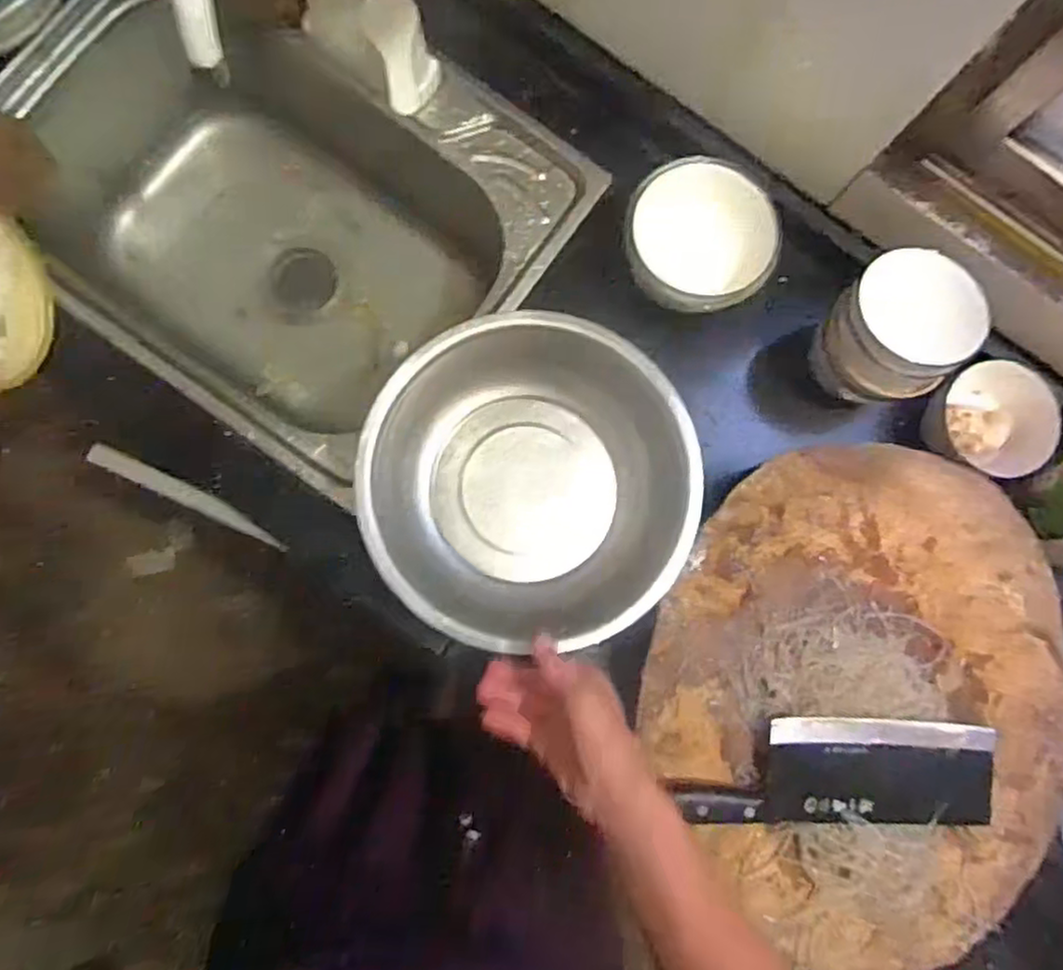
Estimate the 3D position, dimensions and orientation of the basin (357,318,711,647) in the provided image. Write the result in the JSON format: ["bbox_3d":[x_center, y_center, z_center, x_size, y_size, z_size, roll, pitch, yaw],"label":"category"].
[{"bbox_3d":[-0.005,0.000,0.631,0.273,0.121,0.275,1,82,-5],"label":"basin"}]

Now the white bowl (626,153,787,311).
[{"bbox_3d":[0.159,-0.236,0.641,0.141,0.040,0.138,1,82,-5],"label":"white bowl"}]

